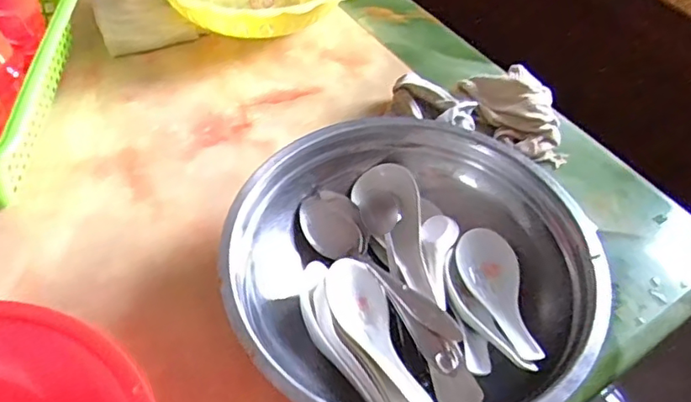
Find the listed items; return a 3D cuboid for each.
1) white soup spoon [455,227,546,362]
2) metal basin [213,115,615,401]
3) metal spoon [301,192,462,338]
[{"bbox_3d":[0.112,0.071,0.421,0.043,0.027,0.125,-2,37,-6],"label":"white soup spoon"},{"bbox_3d":[0.048,0.055,0.424,0.250,0.072,0.247,2,50,-2],"label":"metal basin"},{"bbox_3d":[0.021,0.051,0.430,0.038,0.024,0.159,-29,58,-25],"label":"metal spoon"}]

